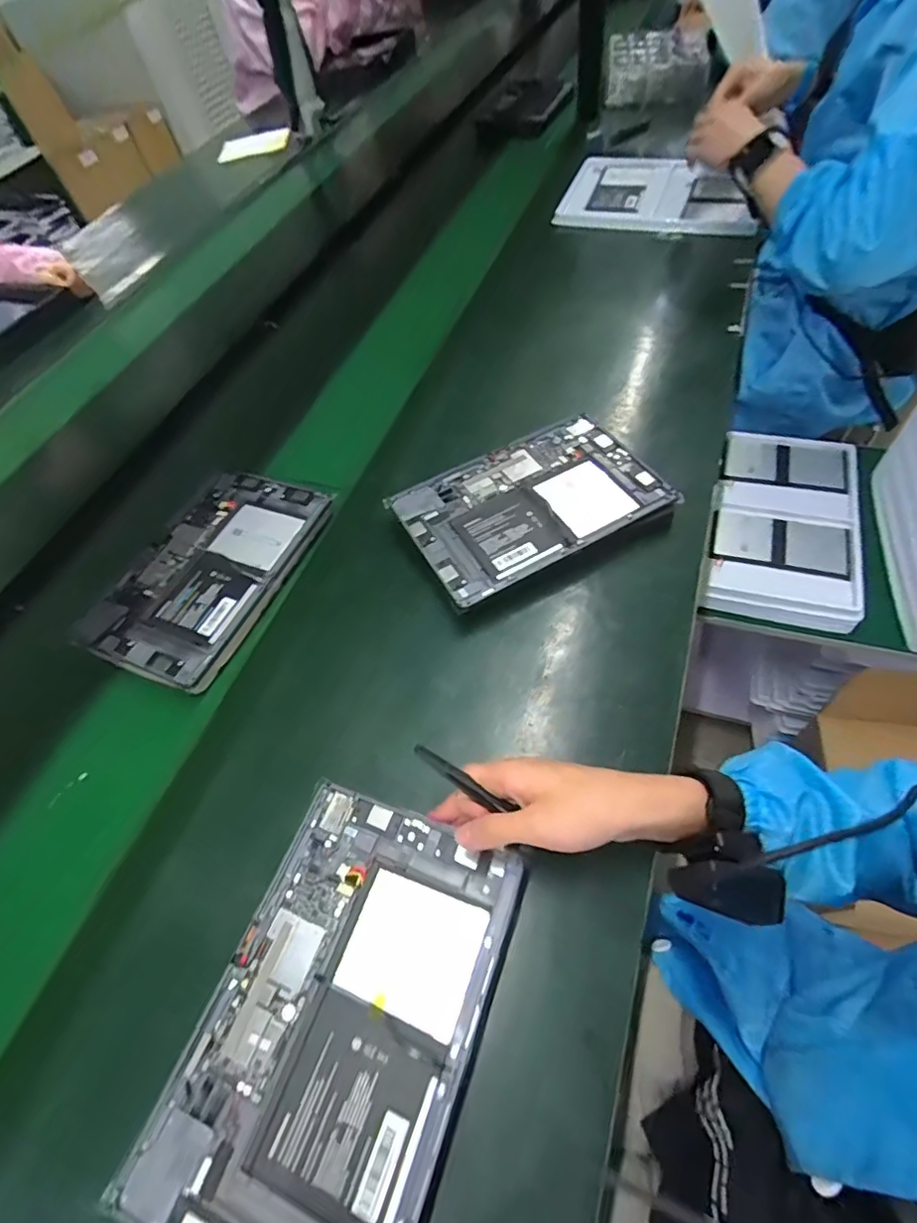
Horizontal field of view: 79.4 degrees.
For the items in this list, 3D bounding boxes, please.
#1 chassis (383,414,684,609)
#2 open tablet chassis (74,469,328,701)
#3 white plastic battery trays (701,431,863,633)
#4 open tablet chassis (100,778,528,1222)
[{"bbox_3d":[0.075,-0.111,0.571,0.249,0.012,0.174,-27,58,-11],"label":"chassis"},{"bbox_3d":[-0.265,-0.051,0.579,0.174,0.013,0.253,13,60,18],"label":"open tablet chassis"},{"bbox_3d":[0.462,-0.126,0.789,0.185,0.064,0.312,12,60,18],"label":"white plastic battery trays"},{"bbox_3d":[-0.074,0.257,0.353,0.169,0.016,0.250,16,56,15],"label":"open tablet chassis"}]

